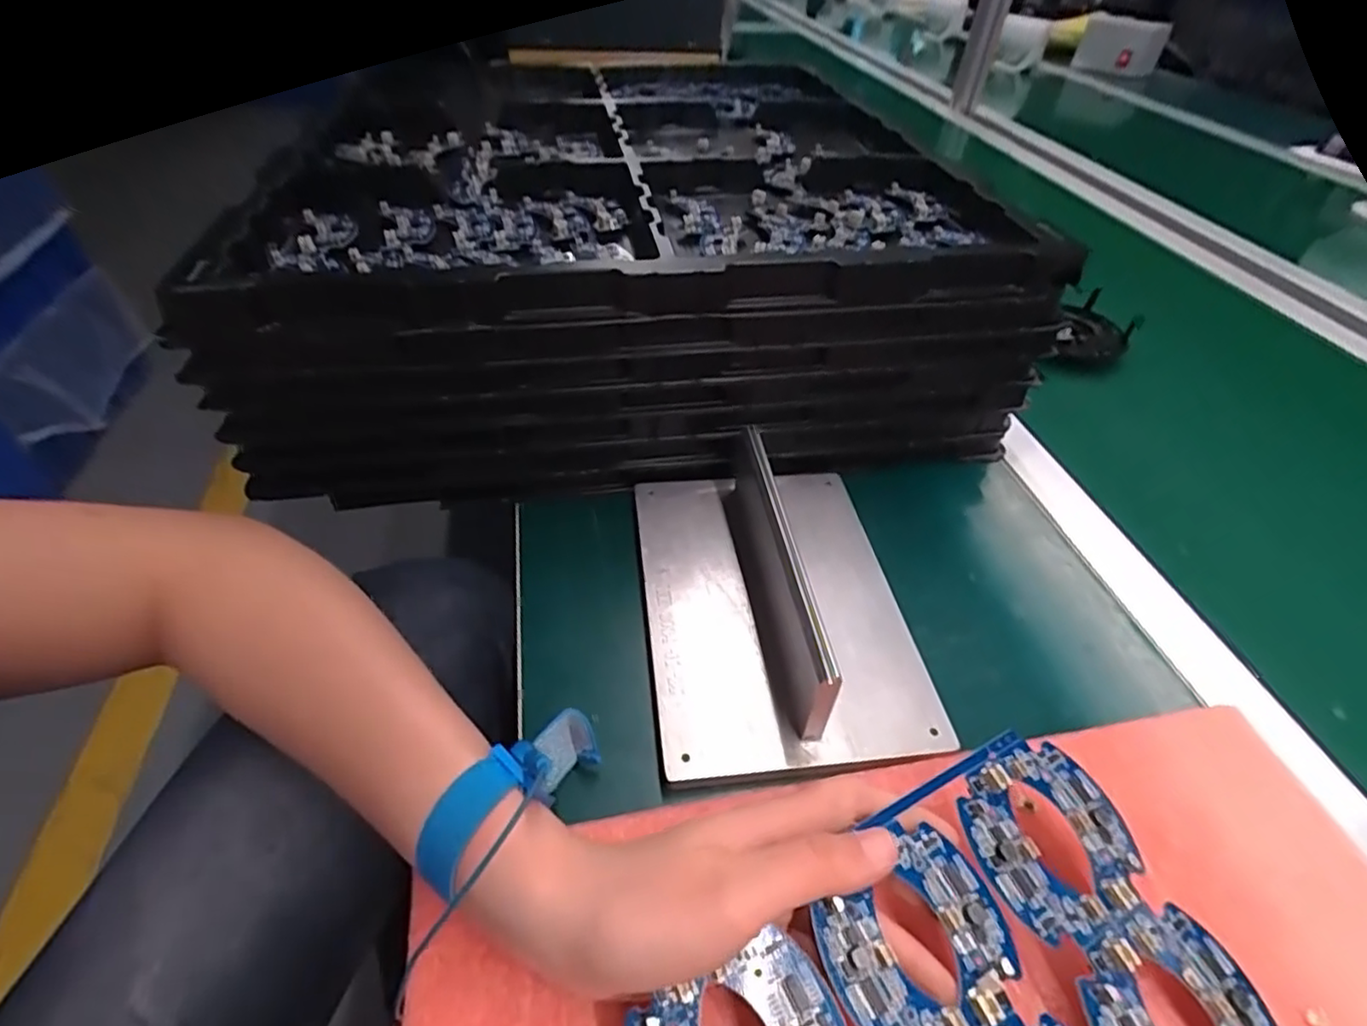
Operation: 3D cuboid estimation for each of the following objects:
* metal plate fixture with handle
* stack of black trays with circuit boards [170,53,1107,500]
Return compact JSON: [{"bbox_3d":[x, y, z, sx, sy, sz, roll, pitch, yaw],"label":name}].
[{"bbox_3d":[0.051,0.027,0.361,0.144,0.063,0.215,-3,44,-8],"label":"metal plate fixture with handle"},{"bbox_3d":[-0.050,-0.194,0.518,0.499,0.149,0.375,-7,45,-11],"label":"stack of black trays with circuit boards"}]

